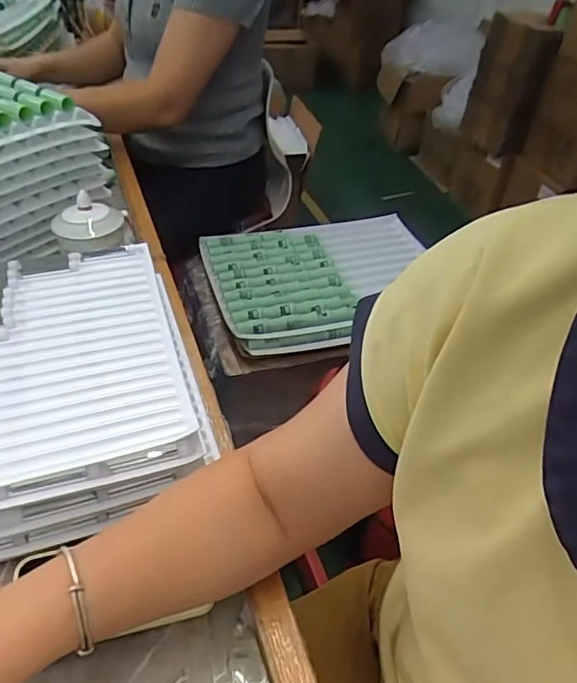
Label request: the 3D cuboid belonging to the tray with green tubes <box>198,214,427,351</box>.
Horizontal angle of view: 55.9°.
[{"bbox_3d":[0.077,-0.130,1.068,0.450,0.045,0.329,-11,44,-16],"label":"tray with green tubes"}]

